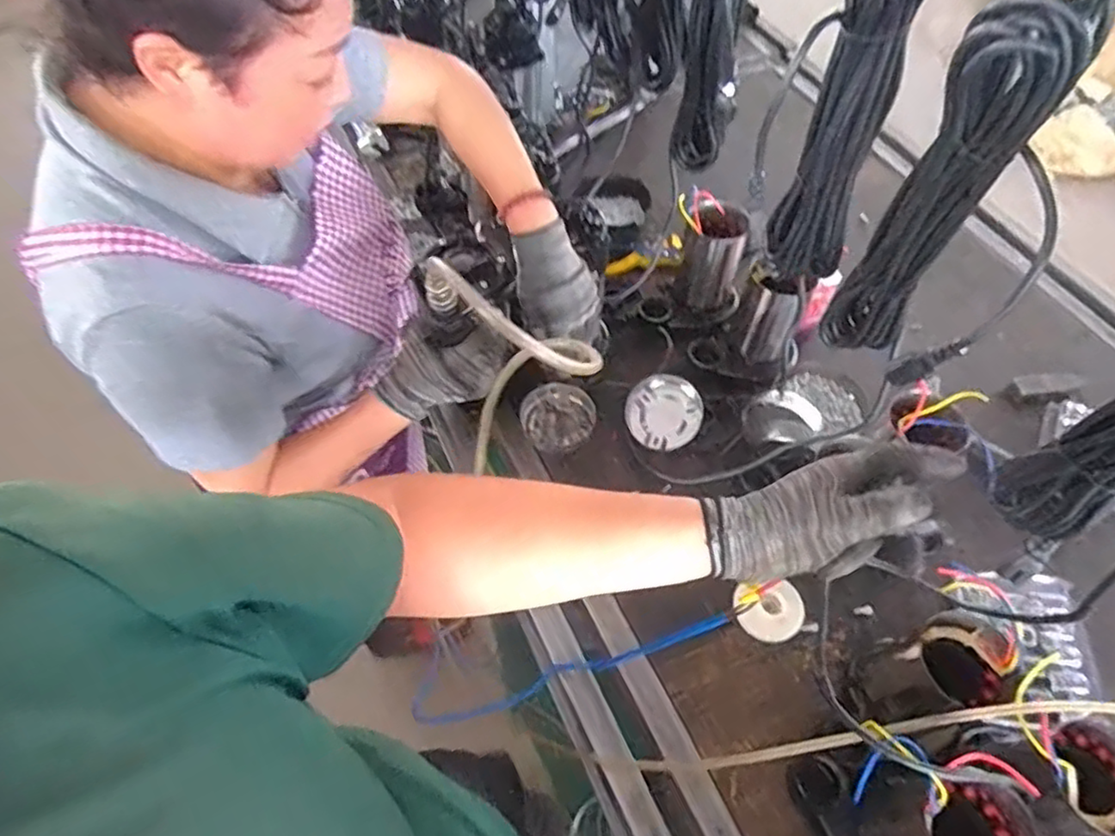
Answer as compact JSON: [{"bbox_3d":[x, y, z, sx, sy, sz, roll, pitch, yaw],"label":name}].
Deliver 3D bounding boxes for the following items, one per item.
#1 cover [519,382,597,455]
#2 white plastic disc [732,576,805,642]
[{"bbox_3d":[0.002,0.001,0.953,0.097,0.037,0.101,0,56,0],"label":"cover"},{"bbox_3d":[0.256,0.233,0.799,0.080,0.018,0.070,1,56,0],"label":"white plastic disc"}]

